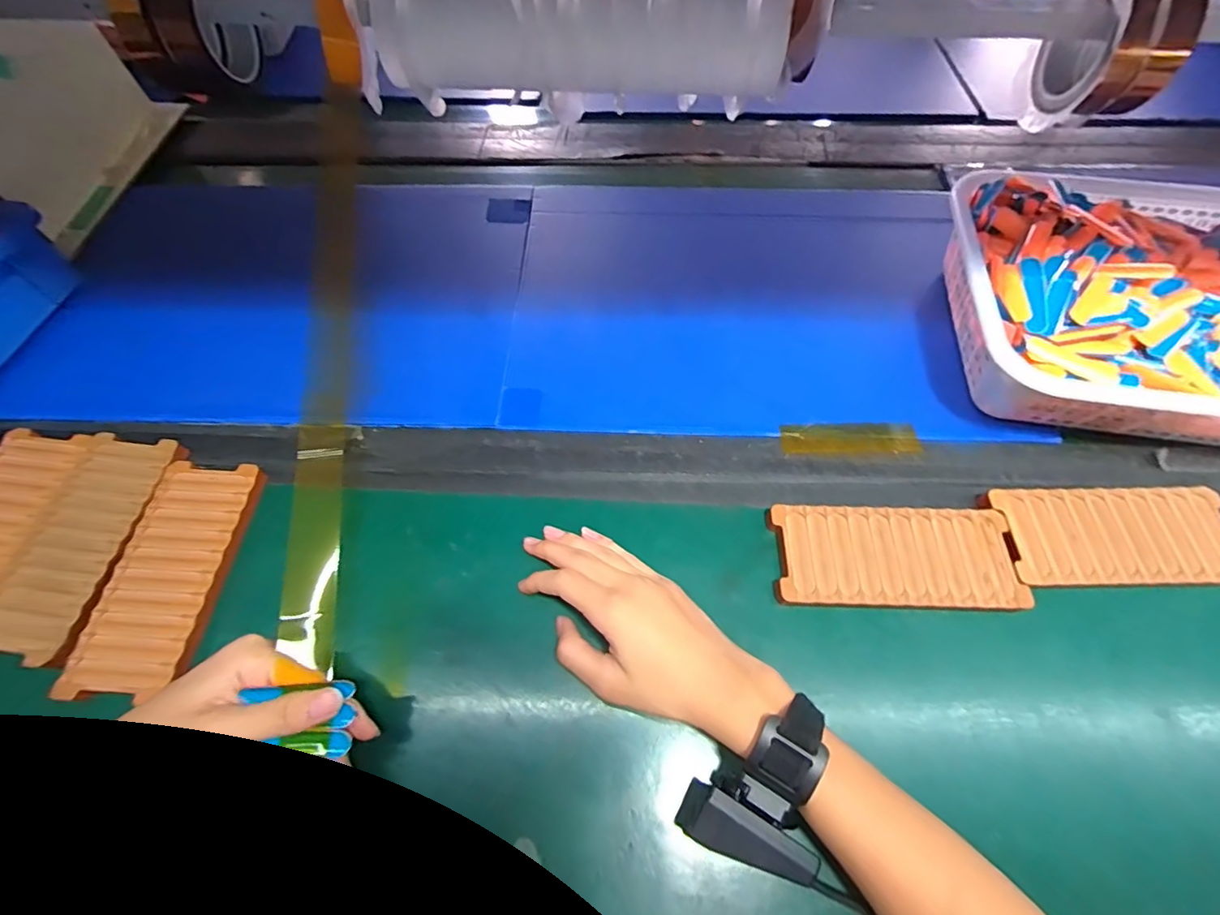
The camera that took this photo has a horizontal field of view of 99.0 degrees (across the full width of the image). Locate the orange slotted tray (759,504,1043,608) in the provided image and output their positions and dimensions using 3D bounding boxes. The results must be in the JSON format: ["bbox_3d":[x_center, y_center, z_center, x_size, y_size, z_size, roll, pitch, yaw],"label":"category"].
[{"bbox_3d":[0.210,0.075,0.390,0.173,0.018,0.074,1,61,1],"label":"orange slotted tray"}]

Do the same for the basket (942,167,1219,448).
[{"bbox_3d":[0.478,-0.132,0.456,0.350,0.089,0.264,7,61,5],"label":"basket"}]

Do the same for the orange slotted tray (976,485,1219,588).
[{"bbox_3d":[0.381,0.059,0.396,0.171,0.015,0.076,-2,61,0],"label":"orange slotted tray"}]

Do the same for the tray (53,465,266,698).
[{"bbox_3d":[-0.321,0.083,0.382,0.072,0.022,0.167,4,61,3],"label":"tray"}]

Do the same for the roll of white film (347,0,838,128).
[{"bbox_3d":[-0.018,-0.383,0.470,0.423,0.098,0.099,-1,61,0],"label":"roll of white film"}]

